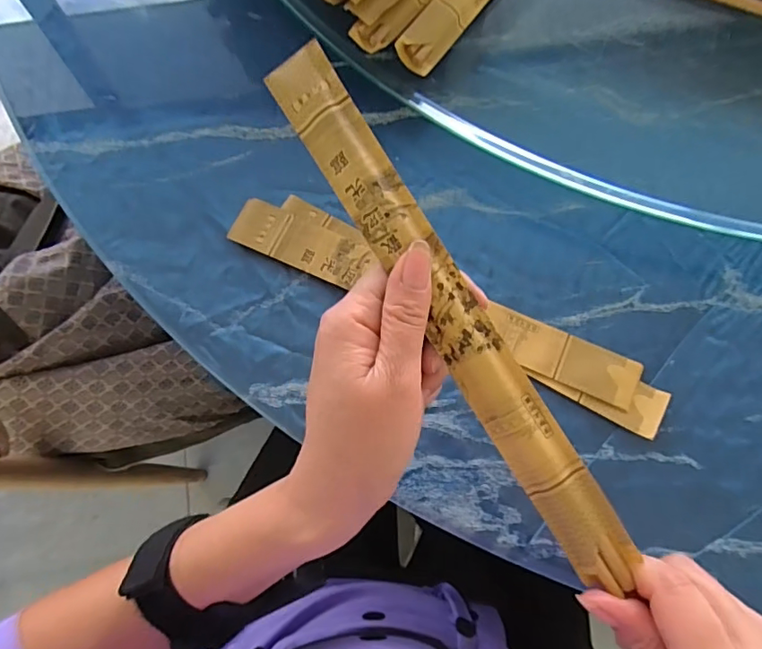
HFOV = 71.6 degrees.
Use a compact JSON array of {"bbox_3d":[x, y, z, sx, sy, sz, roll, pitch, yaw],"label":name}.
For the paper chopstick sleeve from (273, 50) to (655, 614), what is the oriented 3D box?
[{"bbox_3d":[0.031,-0.005,0.230,0.028,0.004,0.265,-33,87,9],"label":"paper chopstick sleeve"}]

